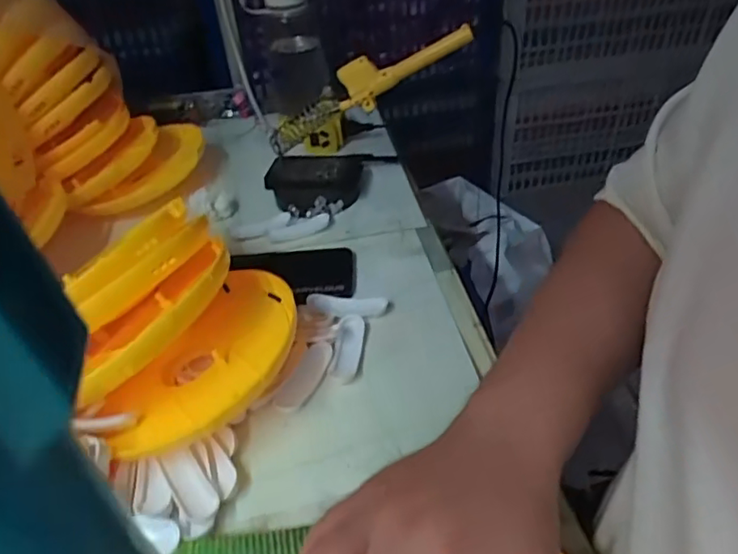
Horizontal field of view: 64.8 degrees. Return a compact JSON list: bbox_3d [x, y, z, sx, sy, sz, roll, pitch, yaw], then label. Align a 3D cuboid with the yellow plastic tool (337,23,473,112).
[{"bbox_3d":[0.034,-0.210,0.582,0.144,0.050,0.017,-19,37,15],"label":"yellow plastic tool"}]

